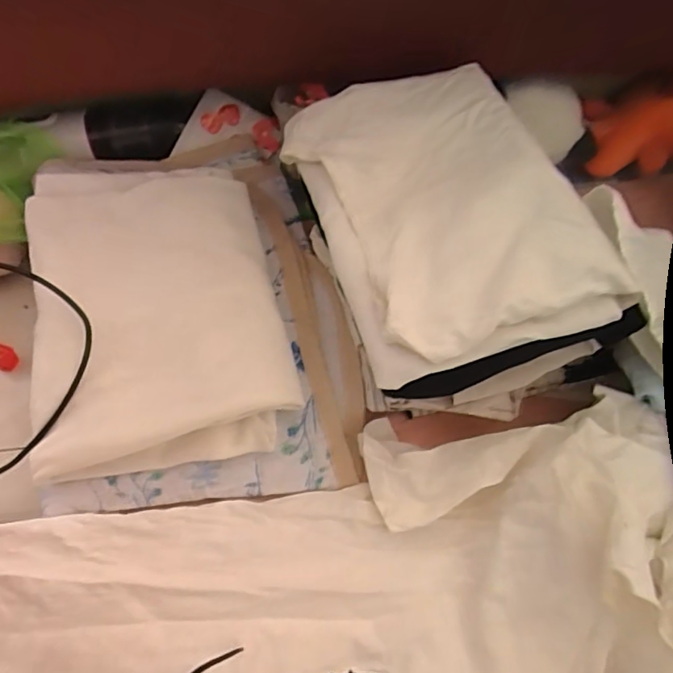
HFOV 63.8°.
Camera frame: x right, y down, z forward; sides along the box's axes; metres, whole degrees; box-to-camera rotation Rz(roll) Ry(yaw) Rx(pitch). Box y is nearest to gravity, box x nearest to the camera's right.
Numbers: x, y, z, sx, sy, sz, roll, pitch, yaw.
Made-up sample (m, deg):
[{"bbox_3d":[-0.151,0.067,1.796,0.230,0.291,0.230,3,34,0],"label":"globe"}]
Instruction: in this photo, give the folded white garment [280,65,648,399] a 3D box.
[{"bbox_3d":[0.086,-0.116,0.462,0.203,0.061,0.309,-14,60,-12],"label":"folded white garment"}]

